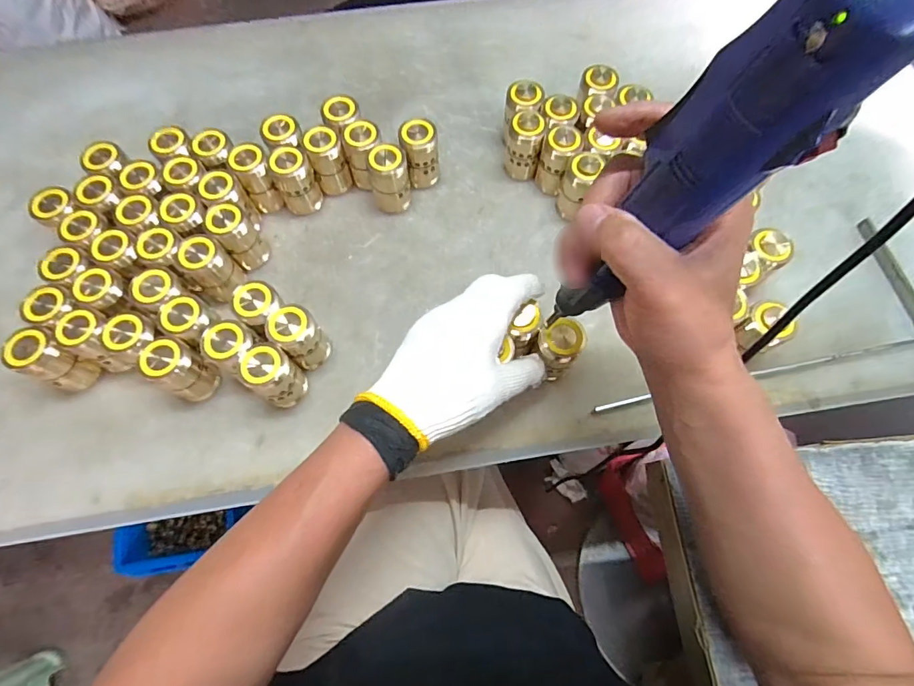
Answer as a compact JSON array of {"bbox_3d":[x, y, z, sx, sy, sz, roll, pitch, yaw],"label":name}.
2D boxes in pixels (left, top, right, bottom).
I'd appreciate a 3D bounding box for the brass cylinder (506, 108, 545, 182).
[{"bbox_3d":[0.071,-0.205,0.480,0.034,0.075,0.028,11,69,5],"label":"brass cylinder"}]

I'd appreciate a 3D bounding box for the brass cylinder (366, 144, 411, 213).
[{"bbox_3d":[-0.068,-0.167,0.466,0.039,0.065,0.035,-5,69,-1],"label":"brass cylinder"}]

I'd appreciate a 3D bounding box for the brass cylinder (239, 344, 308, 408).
[{"bbox_3d":[-0.154,0.030,0.389,0.038,0.063,0.036,0,69,0],"label":"brass cylinder"}]

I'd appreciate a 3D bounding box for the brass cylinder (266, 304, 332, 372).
[{"bbox_3d":[-0.137,-0.004,0.401,0.034,0.062,0.035,0,69,0],"label":"brass cylinder"}]

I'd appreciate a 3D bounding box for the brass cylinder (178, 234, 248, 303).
[{"bbox_3d":[-0.228,-0.068,0.428,0.039,0.064,0.036,0,69,0],"label":"brass cylinder"}]

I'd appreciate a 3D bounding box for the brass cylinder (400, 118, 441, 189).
[{"bbox_3d":[-0.038,-0.194,0.476,0.036,0.068,0.029,-3,69,-1],"label":"brass cylinder"}]

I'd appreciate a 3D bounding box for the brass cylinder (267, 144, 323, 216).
[{"bbox_3d":[-0.164,-0.163,0.467,0.037,0.067,0.036,0,69,0],"label":"brass cylinder"}]

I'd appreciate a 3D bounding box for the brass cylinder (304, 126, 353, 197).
[{"bbox_3d":[-0.134,-0.187,0.476,0.032,0.070,0.027,-30,72,-11],"label":"brass cylinder"}]

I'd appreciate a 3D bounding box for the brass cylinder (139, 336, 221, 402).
[{"bbox_3d":[-0.237,0.025,0.394,0.035,0.065,0.037,0,69,0],"label":"brass cylinder"}]

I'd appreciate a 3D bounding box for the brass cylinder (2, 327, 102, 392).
[{"bbox_3d":[-0.349,0.017,0.396,0.031,0.062,0.034,19,70,8],"label":"brass cylinder"}]

